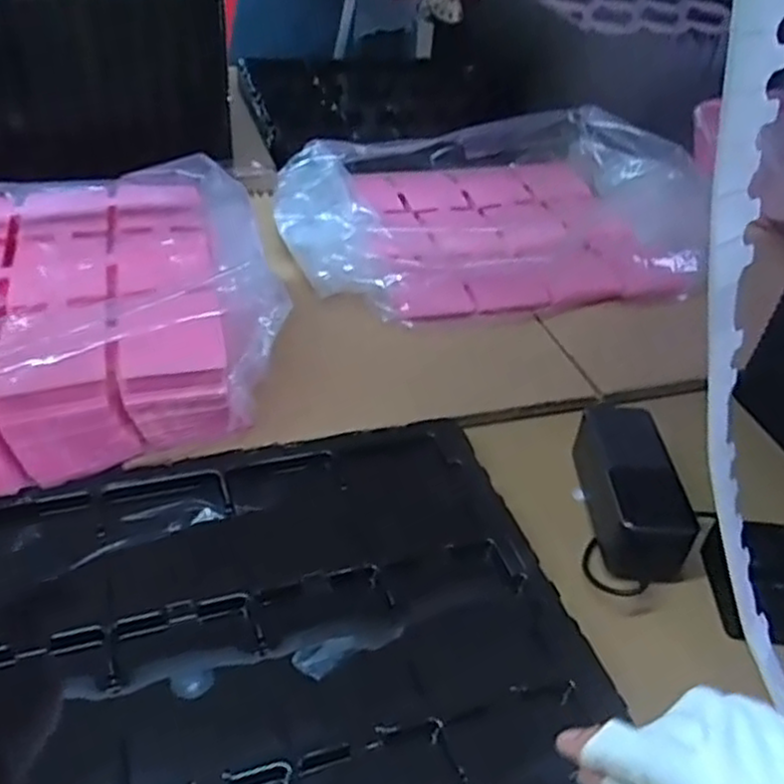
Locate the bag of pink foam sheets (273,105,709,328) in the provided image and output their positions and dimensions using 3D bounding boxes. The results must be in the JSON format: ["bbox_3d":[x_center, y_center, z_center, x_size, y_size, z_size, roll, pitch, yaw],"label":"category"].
[{"bbox_3d":[0.099,-0.218,0.850,0.446,0.071,0.346,-5,42,-15],"label":"bag of pink foam sheets"}]

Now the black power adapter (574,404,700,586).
[{"bbox_3d":[0.177,0.068,0.559,0.057,0.044,0.139,1,41,-8],"label":"black power adapter"}]

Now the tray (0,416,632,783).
[{"bbox_3d":[-0.073,0.169,0.435,0.366,0.040,0.340,-9,43,-18],"label":"tray"}]

